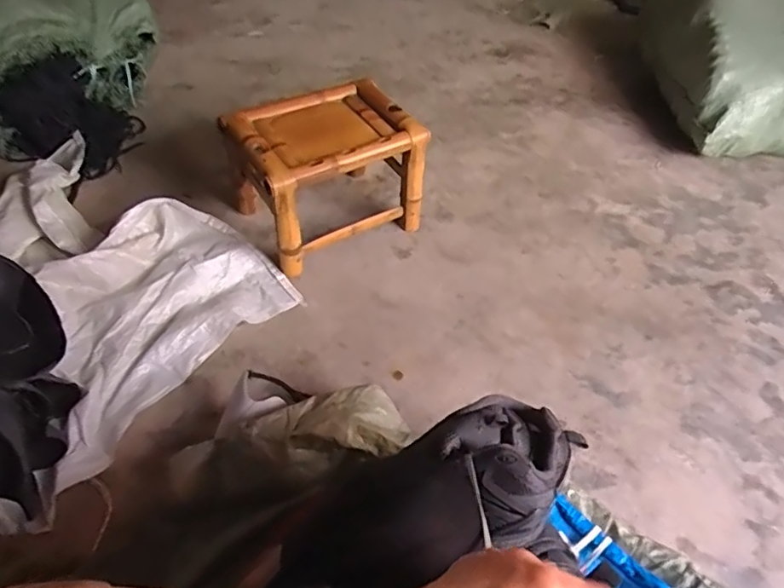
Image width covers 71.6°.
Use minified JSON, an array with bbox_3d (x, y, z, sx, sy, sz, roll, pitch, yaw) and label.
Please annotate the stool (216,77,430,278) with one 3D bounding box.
[{"bbox_3d":[-0.156,-0.274,1.231,0.355,0.261,0.299,-25,55,-25],"label":"stool"}]

